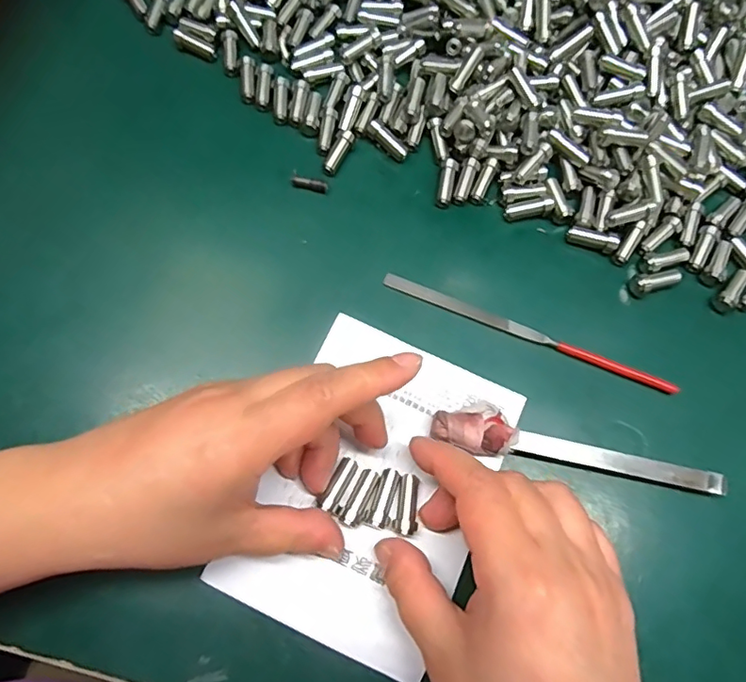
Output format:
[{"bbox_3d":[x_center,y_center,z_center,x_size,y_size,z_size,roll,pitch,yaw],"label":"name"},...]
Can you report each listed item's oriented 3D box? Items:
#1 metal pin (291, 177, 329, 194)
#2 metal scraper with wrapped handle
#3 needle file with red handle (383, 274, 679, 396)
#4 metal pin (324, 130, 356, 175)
[{"bbox_3d":[-0.036,-0.089,0.304,0.021,0.005,0.006,10,72,1],"label":"metal pin"},{"bbox_3d":[0.096,0.055,0.254,0.136,0.017,0.023,17,72,3],"label":"metal scraper with wrapped handle"},{"bbox_3d":[0.081,-0.004,0.281,0.157,0.006,0.007,22,73,5],"label":"needle file with red handle"},{"bbox_3d":[-0.019,-0.109,0.310,0.007,0.006,0.028,26,73,6],"label":"metal pin"}]

